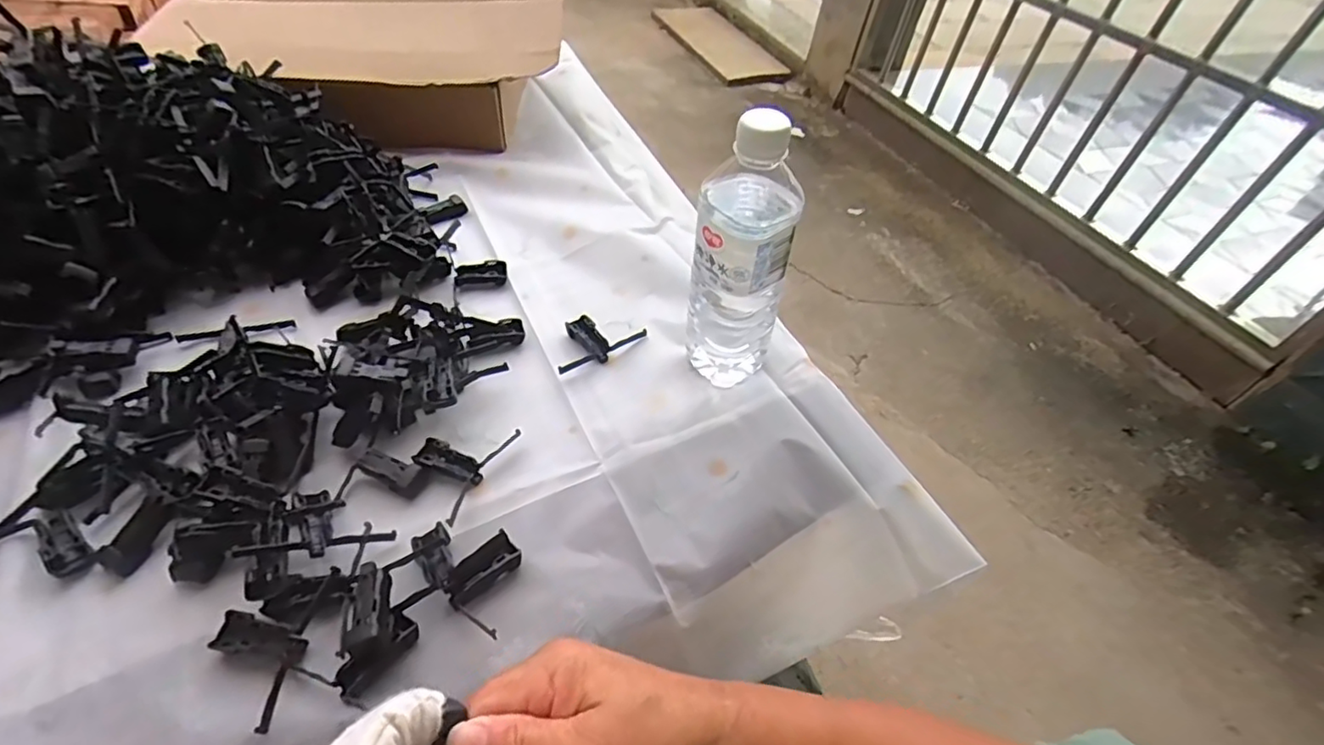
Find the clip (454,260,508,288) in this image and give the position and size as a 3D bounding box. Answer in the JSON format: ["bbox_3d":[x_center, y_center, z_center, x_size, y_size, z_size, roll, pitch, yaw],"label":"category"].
[{"bbox_3d":[-0.168,-0.092,0.558,0.046,0.013,0.020,-7,49,-12],"label":"clip"}]

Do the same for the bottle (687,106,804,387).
[{"bbox_3d":[0.058,-0.080,0.433,0.063,0.211,0.059,25,50,16],"label":"bottle"}]

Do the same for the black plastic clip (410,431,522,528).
[{"bbox_3d":[-0.145,0.065,0.423,0.054,0.014,0.078,21,49,13],"label":"black plastic clip"}]

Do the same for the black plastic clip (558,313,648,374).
[{"bbox_3d":[-0.059,-0.031,0.514,0.080,0.013,0.048,-26,55,-26],"label":"black plastic clip"}]

